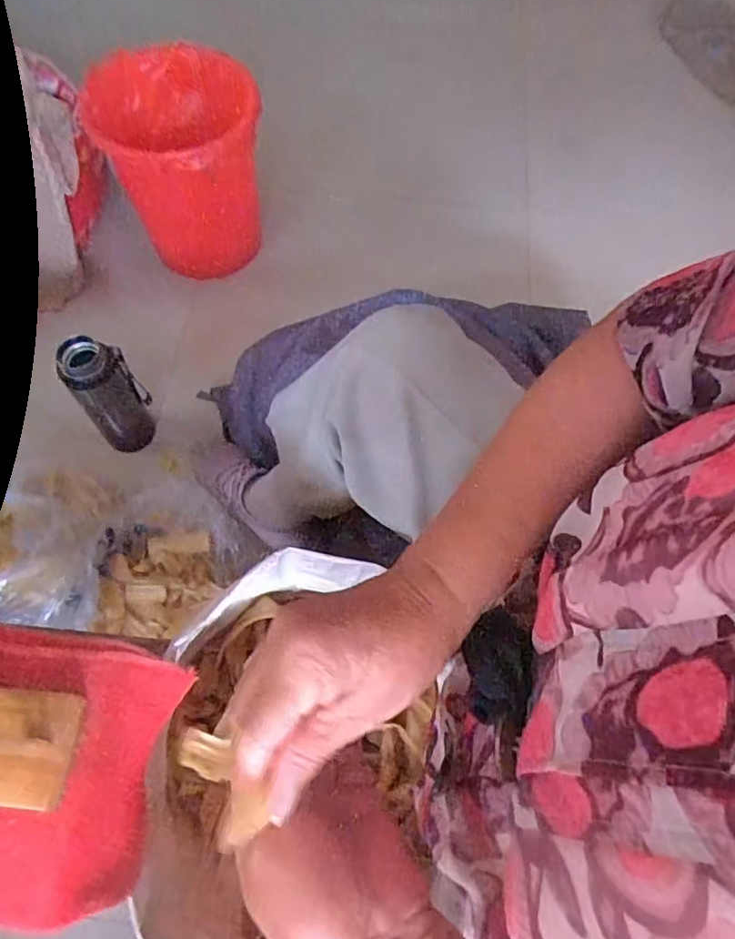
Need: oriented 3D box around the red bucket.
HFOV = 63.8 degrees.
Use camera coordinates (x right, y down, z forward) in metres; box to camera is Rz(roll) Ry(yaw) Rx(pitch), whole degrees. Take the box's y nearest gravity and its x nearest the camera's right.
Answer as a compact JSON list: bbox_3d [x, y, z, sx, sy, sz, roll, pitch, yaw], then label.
[{"bbox_3d":[-0.286,-0.484,0.955,0.240,0.298,0.240,1,65,-1],"label":"red bucket"}]

